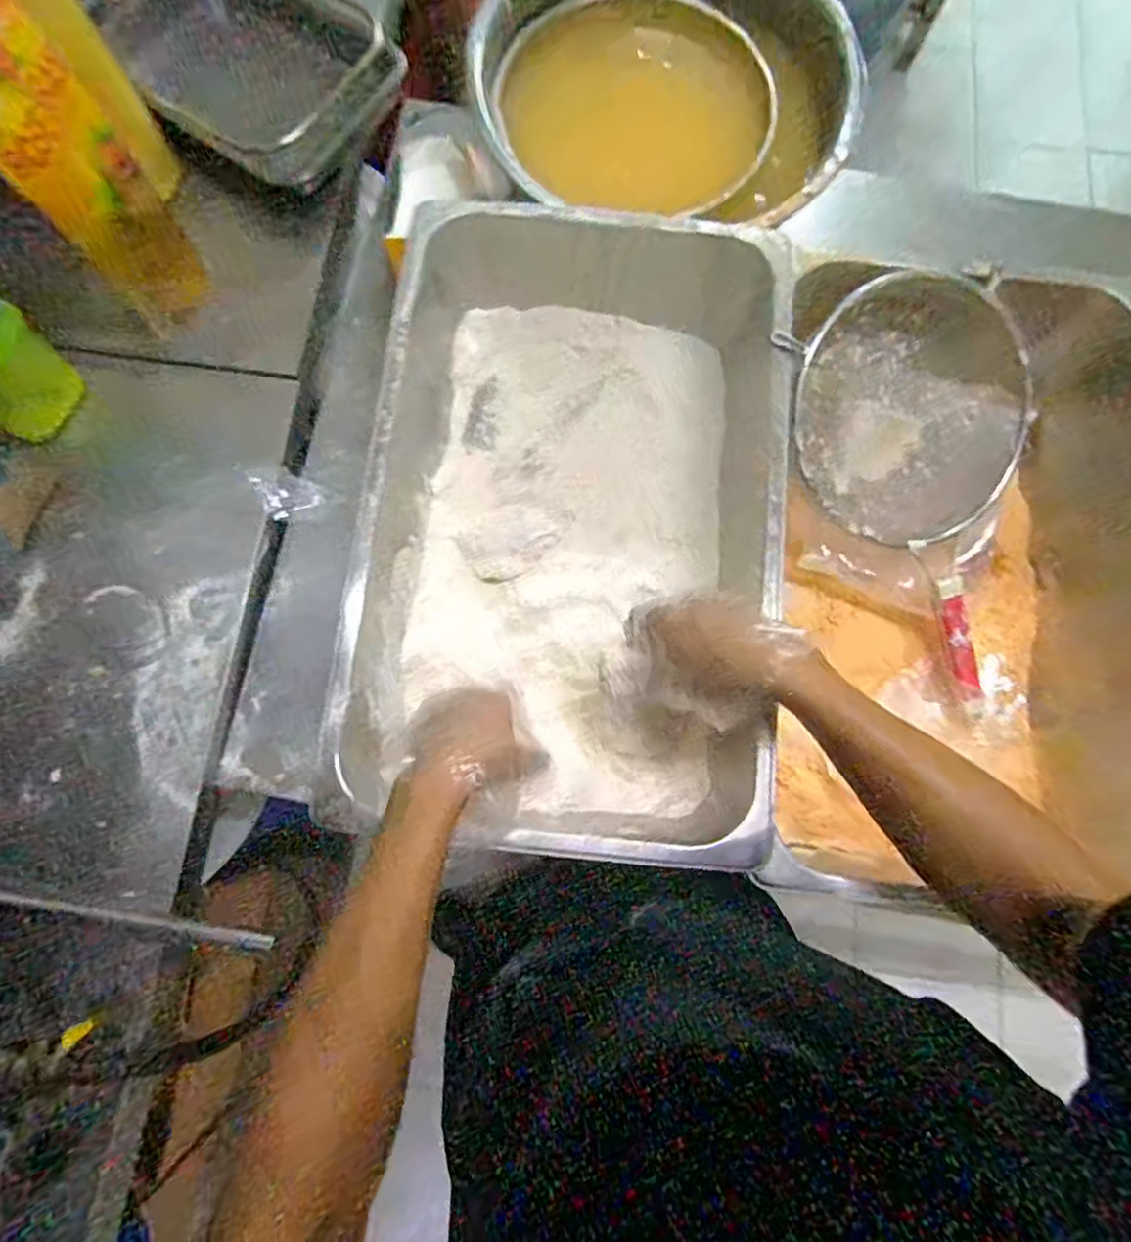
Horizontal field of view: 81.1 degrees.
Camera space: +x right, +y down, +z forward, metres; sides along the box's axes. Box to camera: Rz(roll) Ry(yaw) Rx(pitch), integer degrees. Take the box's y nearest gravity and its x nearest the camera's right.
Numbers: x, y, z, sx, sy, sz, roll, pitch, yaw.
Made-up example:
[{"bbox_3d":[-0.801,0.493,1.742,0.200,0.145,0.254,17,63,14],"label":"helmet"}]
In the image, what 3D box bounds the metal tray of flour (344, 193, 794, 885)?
[{"bbox_3d":[0.002,-0.078,0.590,0.334,0.152,0.516,5,79,0],"label":"metal tray of flour"}]

